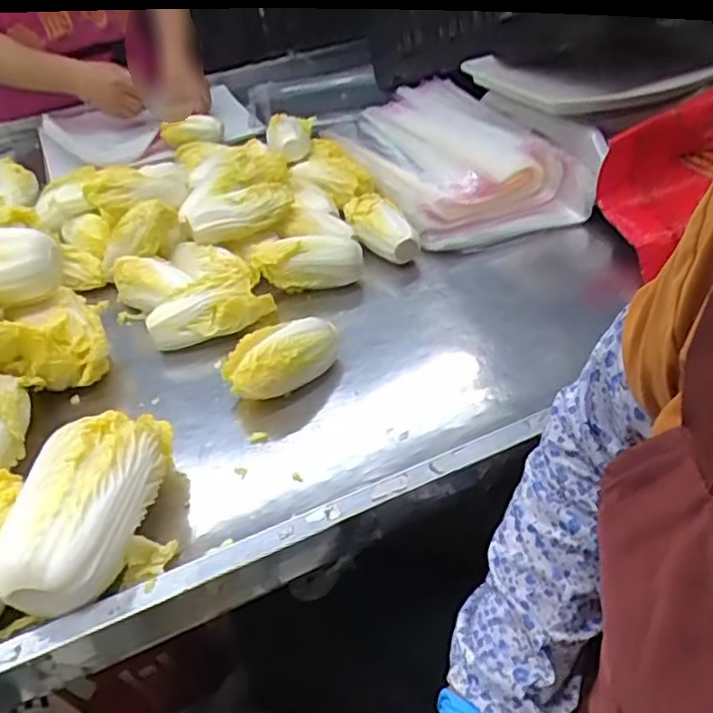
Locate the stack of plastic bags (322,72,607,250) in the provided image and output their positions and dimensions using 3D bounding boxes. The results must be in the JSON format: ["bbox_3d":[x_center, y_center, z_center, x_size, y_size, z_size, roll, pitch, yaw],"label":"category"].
[{"bbox_3d":[0.123,-0.280,0.895,0.237,0.082,0.378,-16,40,-13],"label":"stack of plastic bags"}]

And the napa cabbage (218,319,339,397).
[{"bbox_3d":[-0.065,0.001,0.599,0.110,0.043,0.053,-26,43,-23],"label":"napa cabbage"}]

